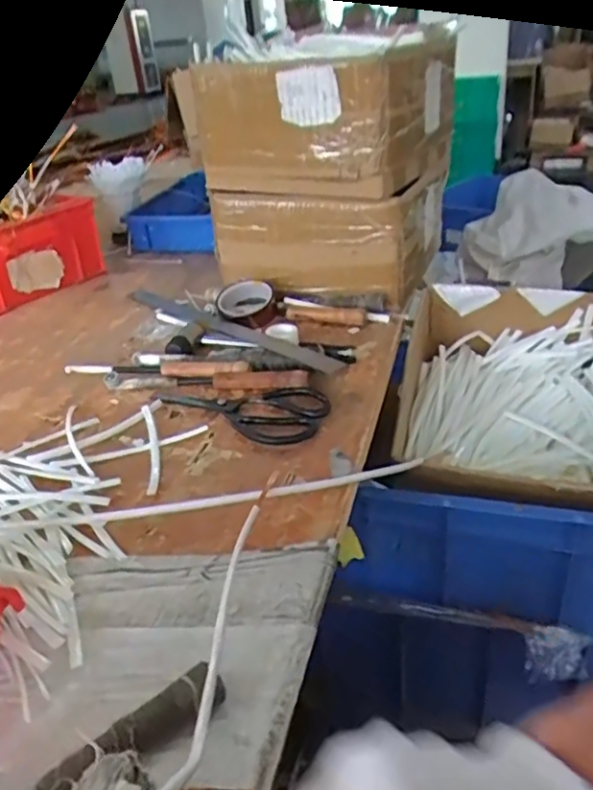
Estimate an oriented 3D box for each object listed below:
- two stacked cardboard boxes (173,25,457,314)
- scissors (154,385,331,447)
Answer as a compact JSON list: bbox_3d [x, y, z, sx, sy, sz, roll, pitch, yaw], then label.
[{"bbox_3d":[0.055,-0.381,1.071,0.331,0.347,0.294,11,34,27],"label":"two stacked cardboard boxes"},{"bbox_3d":[-0.061,0.008,0.780,0.224,0.012,0.113,18,37,35],"label":"scissors"}]

